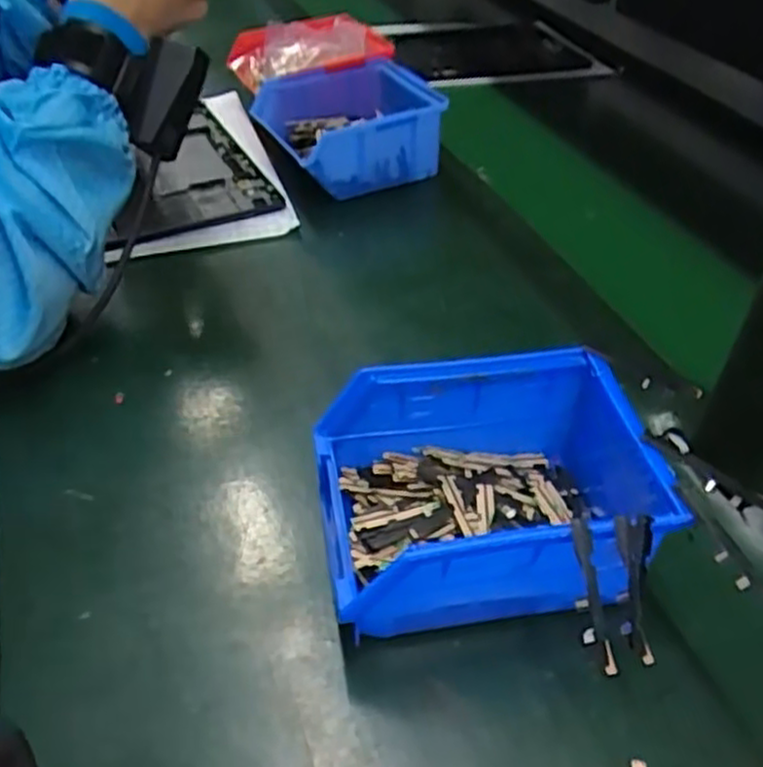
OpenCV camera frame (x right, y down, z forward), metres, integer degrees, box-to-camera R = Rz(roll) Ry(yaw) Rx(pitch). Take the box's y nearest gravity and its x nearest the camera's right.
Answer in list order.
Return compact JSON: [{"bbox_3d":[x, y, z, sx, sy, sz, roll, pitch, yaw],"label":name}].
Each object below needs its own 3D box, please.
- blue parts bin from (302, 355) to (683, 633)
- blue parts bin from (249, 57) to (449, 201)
[{"bbox_3d":[0.051,0.052,0.338,0.154,0.075,0.107,-5,42,-8],"label":"blue parts bin"},{"bbox_3d":[-0.032,-0.217,0.653,0.122,0.077,0.127,-19,46,-23],"label":"blue parts bin"}]

